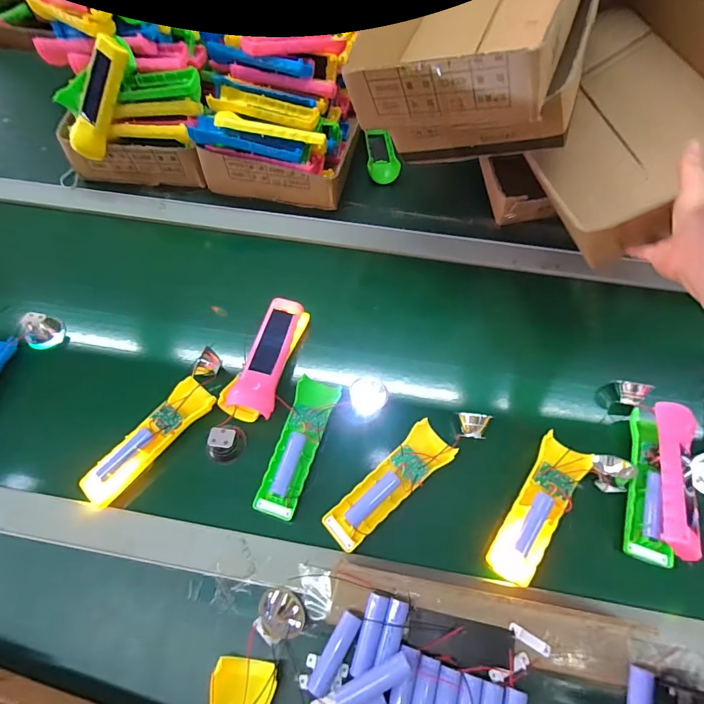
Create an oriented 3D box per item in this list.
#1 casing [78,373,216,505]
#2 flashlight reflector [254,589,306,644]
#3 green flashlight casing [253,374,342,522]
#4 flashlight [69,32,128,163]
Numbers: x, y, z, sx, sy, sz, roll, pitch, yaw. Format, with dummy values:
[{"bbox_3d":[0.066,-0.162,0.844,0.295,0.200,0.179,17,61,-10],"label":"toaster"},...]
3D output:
[{"bbox_3d":[-0.220,0.097,0.458,0.047,0.029,0.155,34,66,19],"label":"casing"},{"bbox_3d":[-0.063,0.237,0.375,0.040,0.034,0.040,0,60,1],"label":"flashlight reflector"},{"bbox_3d":[-0.058,0.101,0.456,0.046,0.019,0.150,15,61,9],"label":"green flashlight casing"},{"bbox_3d":[-0.348,-0.343,0.571,0.042,0.039,0.158,43,116,20],"label":"flashlight"}]

